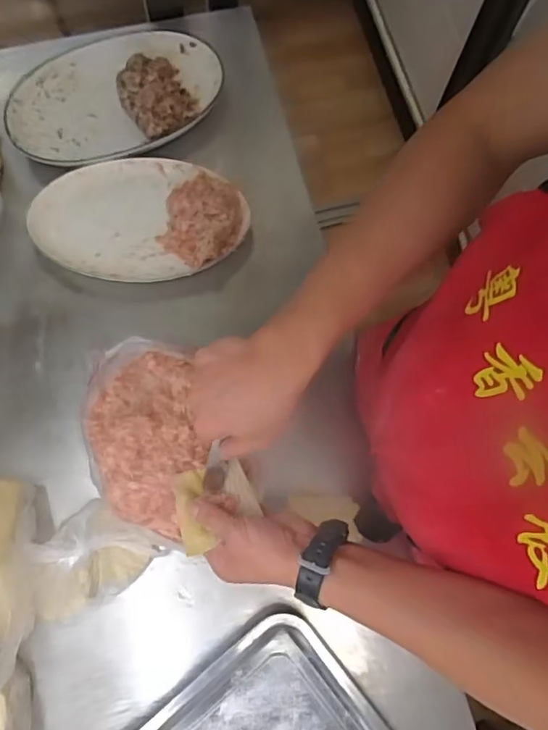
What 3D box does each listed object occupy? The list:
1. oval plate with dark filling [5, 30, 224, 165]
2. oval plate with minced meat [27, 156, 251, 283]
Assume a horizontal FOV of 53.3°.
[{"bbox_3d":[-0.228,-0.395,0.789,0.318,0.042,0.206,-25,77,-9],"label":"oval plate with dark filling"},{"bbox_3d":[-0.181,-0.204,0.742,0.290,0.046,0.183,3,74,-1],"label":"oval plate with minced meat"}]

